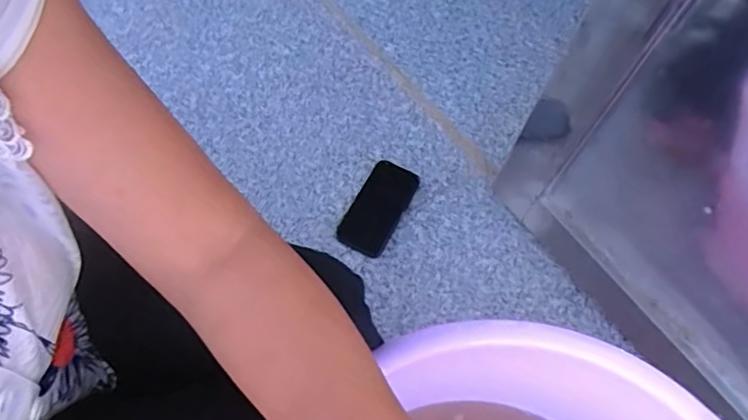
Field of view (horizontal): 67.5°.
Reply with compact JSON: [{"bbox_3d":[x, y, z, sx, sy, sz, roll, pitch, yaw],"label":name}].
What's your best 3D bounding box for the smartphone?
[{"bbox_3d":[0.007,-0.005,0.865,0.076,0.013,0.153,25,64,10],"label":"smartphone"}]

